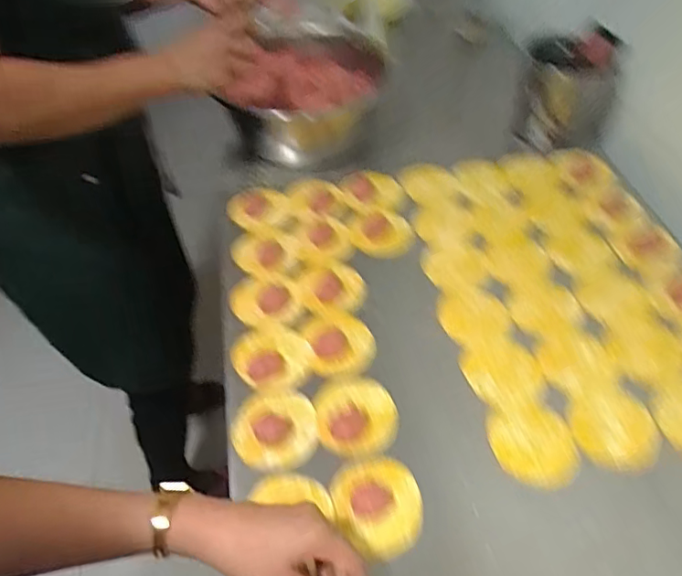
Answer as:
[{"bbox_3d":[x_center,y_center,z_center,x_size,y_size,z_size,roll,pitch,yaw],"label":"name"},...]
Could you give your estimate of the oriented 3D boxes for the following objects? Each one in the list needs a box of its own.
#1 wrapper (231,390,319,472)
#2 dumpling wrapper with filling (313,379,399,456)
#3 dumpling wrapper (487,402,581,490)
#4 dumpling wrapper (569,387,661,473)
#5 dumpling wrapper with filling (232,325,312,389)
[{"bbox_3d":[-0.068,0.143,0.554,0.085,0.020,0.084,0,48,0],"label":"wrapper"},{"bbox_3d":[0.016,0.132,0.565,0.082,0.008,0.085,0,48,0],"label":"dumpling wrapper with filling"},{"bbox_3d":[0.192,0.156,0.543,0.082,0.004,0.087,0,48,0],"label":"dumpling wrapper"},{"bbox_3d":[0.278,0.142,0.554,0.086,0.004,0.088,-6,49,-5],"label":"dumpling wrapper"},{"bbox_3d":[-0.076,0.076,0.605,0.082,0.011,0.080,-26,53,-21],"label":"dumpling wrapper with filling"}]

